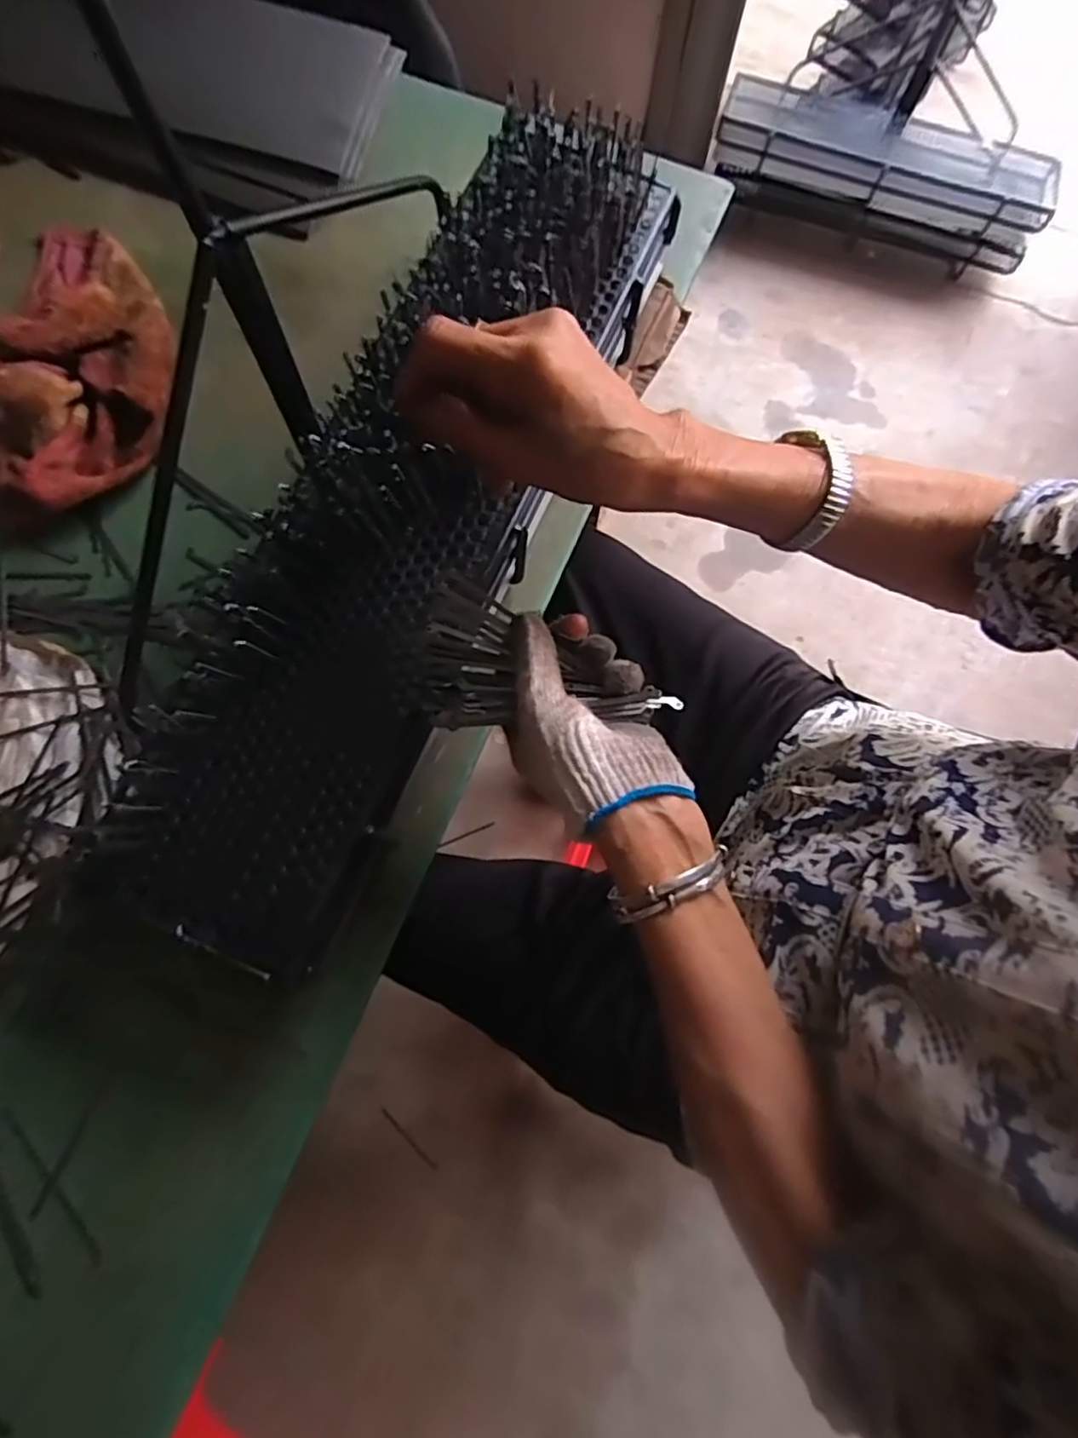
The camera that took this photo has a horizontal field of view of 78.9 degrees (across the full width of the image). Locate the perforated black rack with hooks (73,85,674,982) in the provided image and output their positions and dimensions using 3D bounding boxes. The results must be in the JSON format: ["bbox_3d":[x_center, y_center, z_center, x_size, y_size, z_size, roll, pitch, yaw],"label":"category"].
[{"bbox_3d":[-0.084,-0.141,0.416,0.145,0.068,0.576,24,82,4],"label":"perforated black rack with hooks"}]

